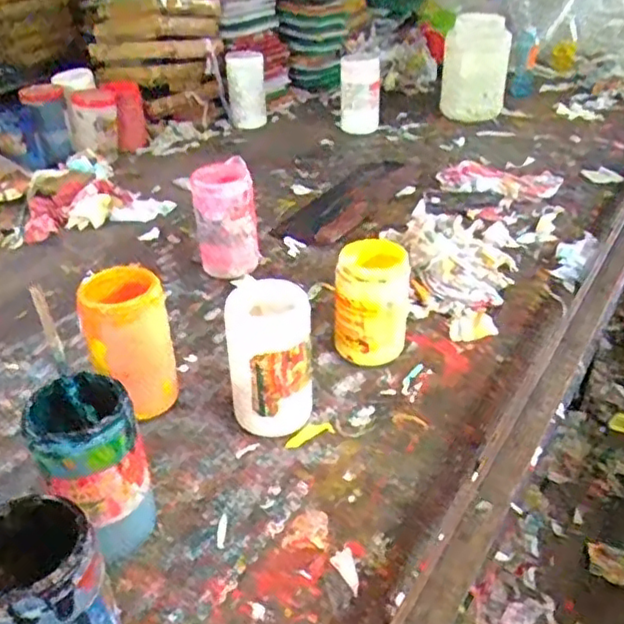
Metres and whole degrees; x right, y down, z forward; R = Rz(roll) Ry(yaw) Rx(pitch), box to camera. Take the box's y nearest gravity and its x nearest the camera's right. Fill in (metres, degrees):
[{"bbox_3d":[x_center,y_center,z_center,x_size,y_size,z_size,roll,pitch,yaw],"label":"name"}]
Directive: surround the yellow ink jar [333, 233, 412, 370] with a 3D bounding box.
[{"bbox_3d":[0.078,-0.011,0.866,0.093,0.163,0.087,0,34,0],"label":"yellow ink jar"}]

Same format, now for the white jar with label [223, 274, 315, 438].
[{"bbox_3d":[-0.048,0.059,0.767,0.101,0.160,0.100,-4,34,-5],"label":"white jar with label"}]

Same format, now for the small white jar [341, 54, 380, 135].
[{"bbox_3d":[0.121,-0.540,1.646,0.102,0.173,0.079,2,34,4],"label":"small white jar"}]

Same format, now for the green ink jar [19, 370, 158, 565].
[{"bbox_3d":[-0.204,0.152,0.618,0.090,0.170,0.082,0,34,0],"label":"green ink jar"}]

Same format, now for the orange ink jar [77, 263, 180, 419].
[{"bbox_3d":[-0.215,0.042,0.790,0.096,0.171,0.098,-10,35,-13],"label":"orange ink jar"}]

